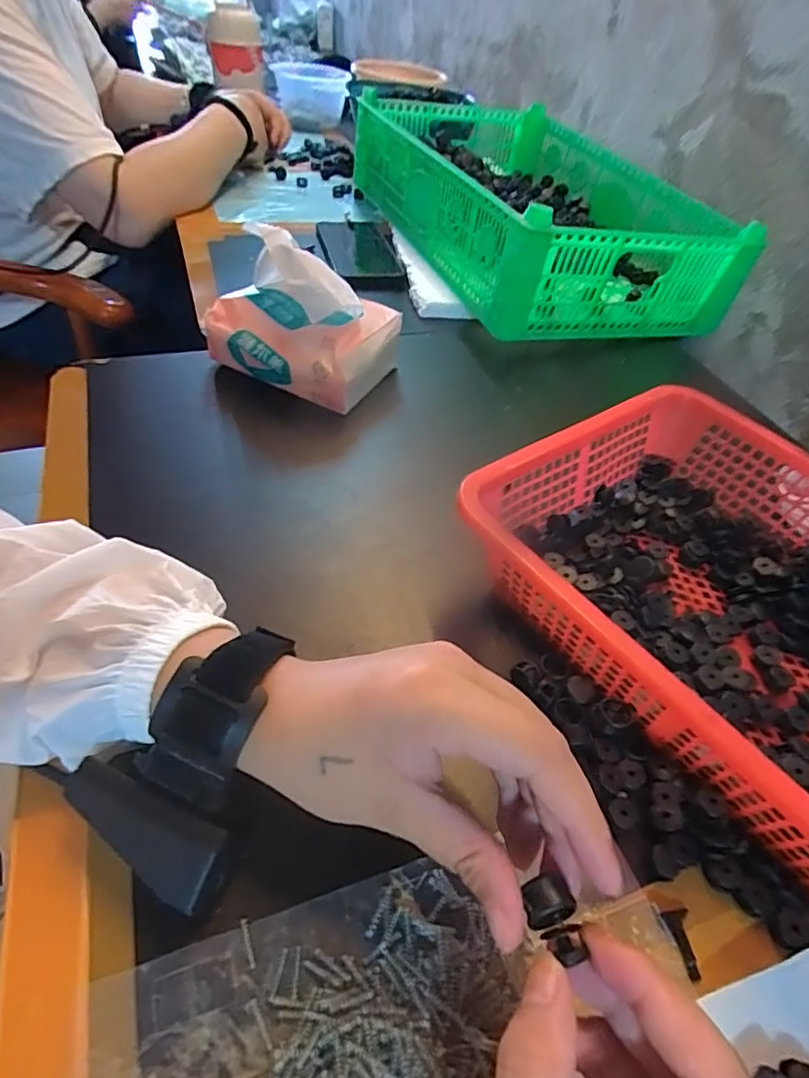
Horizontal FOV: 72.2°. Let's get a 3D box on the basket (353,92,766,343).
[{"bbox_3d":[0.148,-0.417,0.695,0.297,0.116,0.480,-13,50,-18],"label":"basket"}]

